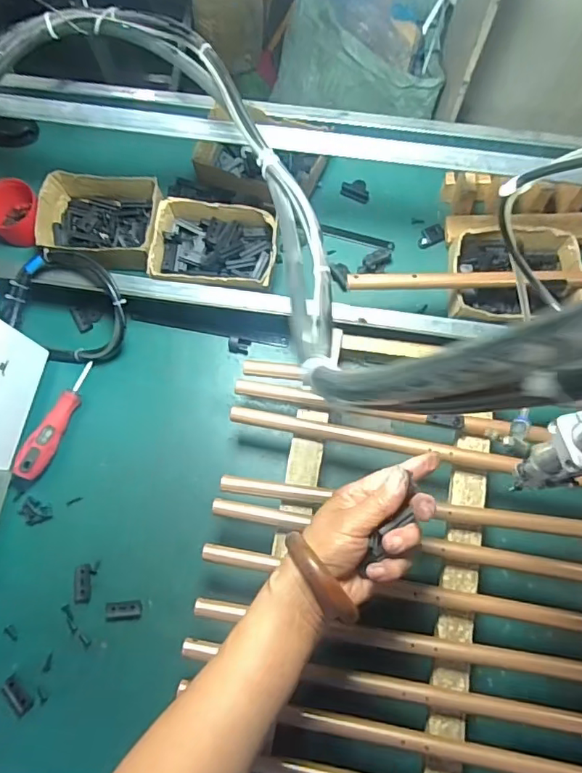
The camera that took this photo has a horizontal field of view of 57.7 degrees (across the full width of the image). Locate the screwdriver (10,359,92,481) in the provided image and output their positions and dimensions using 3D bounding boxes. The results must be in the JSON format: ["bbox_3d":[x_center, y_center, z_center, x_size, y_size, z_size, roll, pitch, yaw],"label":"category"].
[{"bbox_3d":[-0.257,0.037,0.586,0.031,0.029,0.138,22,73,6],"label":"screwdriver"}]

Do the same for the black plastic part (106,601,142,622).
[{"bbox_3d":[-0.173,0.232,0.545,0.037,0.005,0.018,-5,76,0],"label":"black plastic part"}]

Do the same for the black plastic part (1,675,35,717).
[{"bbox_3d":[-0.275,0.310,0.529,0.019,0.005,0.037,-42,79,-9],"label":"black plastic part"}]

